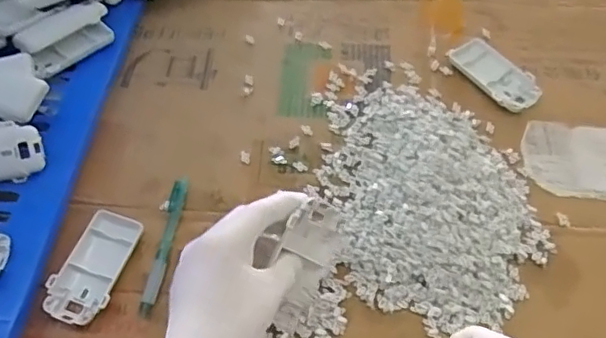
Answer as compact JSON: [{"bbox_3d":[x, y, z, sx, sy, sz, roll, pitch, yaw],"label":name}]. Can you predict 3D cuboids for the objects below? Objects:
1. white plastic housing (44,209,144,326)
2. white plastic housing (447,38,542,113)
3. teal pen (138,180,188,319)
[{"bbox_3d":[-0.176,0.082,0.489,0.048,0.017,0.096,15,59,12],"label":"white plastic housing"},{"bbox_3d":[0.197,-0.097,0.593,0.051,0.014,0.094,-35,62,-18],"label":"white plastic housing"},{"bbox_3d":[-0.121,0.065,0.506,0.014,0.010,0.126,6,58,7],"label":"teal pen"}]

